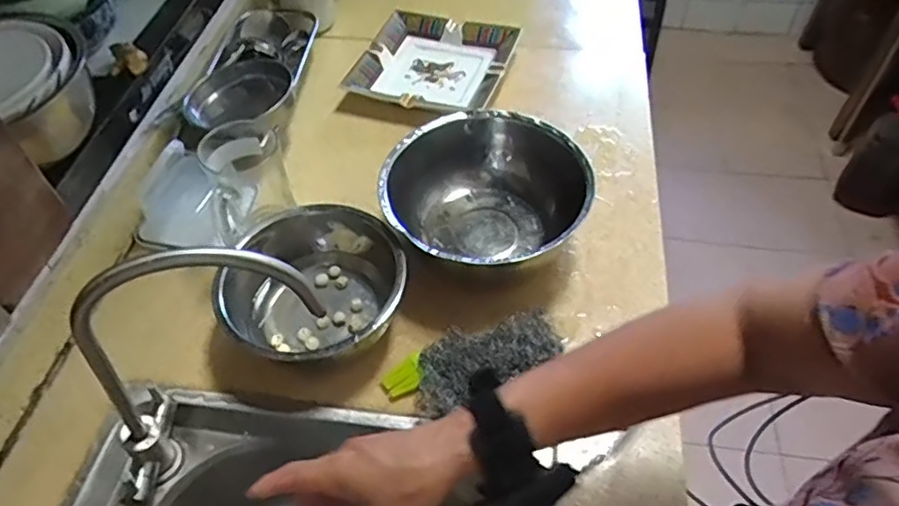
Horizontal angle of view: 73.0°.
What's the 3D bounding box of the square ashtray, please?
[{"bbox_3d":[-0.018,-0.253,0.816,0.189,0.036,0.181,16,54,14],"label":"square ashtray"}]

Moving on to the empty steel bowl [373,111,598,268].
[{"bbox_3d":[0.037,-0.052,0.629,0.196,0.083,0.194,-21,53,-14],"label":"empty steel bowl"}]

